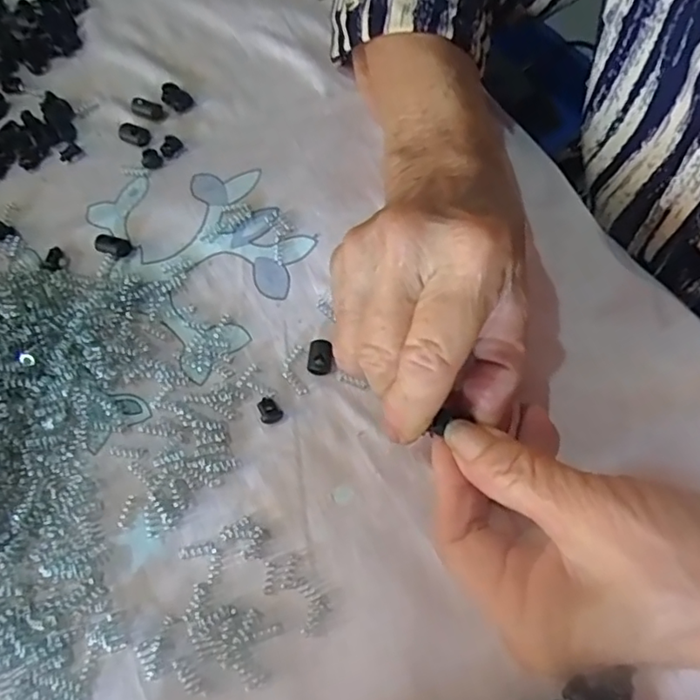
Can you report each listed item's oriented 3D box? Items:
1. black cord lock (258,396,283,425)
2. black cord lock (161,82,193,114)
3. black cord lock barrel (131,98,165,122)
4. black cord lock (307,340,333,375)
[{"bbox_3d":[-0.036,0.026,0.248,0.009,0.006,0.012,-31,71,-12],"label":"black cord lock"},{"bbox_3d":[-0.098,-0.141,0.315,0.021,0.005,0.012,39,73,15],"label":"black cord lock"},{"bbox_3d":[-0.111,-0.132,0.310,0.018,0.006,0.011,26,70,11],"label":"black cord lock barrel"},{"bbox_3d":[-0.014,0.003,0.258,0.011,0.007,0.015,1,67,1],"label":"black cord lock"}]

